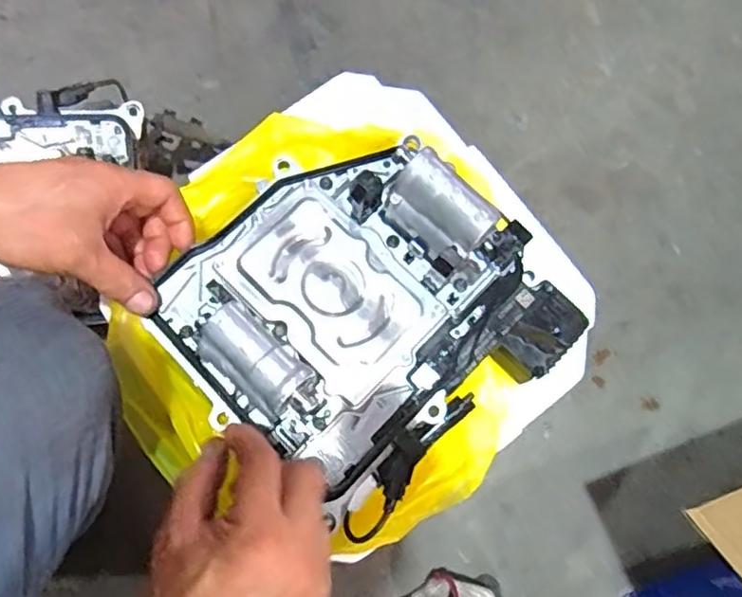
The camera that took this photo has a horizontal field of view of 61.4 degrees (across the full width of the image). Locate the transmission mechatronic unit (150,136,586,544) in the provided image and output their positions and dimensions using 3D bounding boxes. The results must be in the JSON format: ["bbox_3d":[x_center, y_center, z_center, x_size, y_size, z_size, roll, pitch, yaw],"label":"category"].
[{"bbox_3d":[-0.005,0.010,0.409,0.209,0.110,0.210,-42,83,-7],"label":"transmission mechatronic unit"}]

